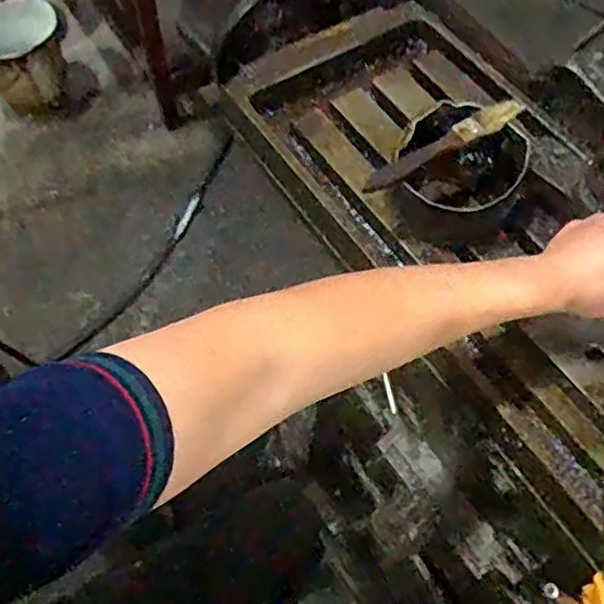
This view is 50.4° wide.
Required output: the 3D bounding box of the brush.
[{"bbox_3d":[0.112,-0.124,0.504,0.150,0.008,0.019,-30,66,-16],"label":"brush"}]

